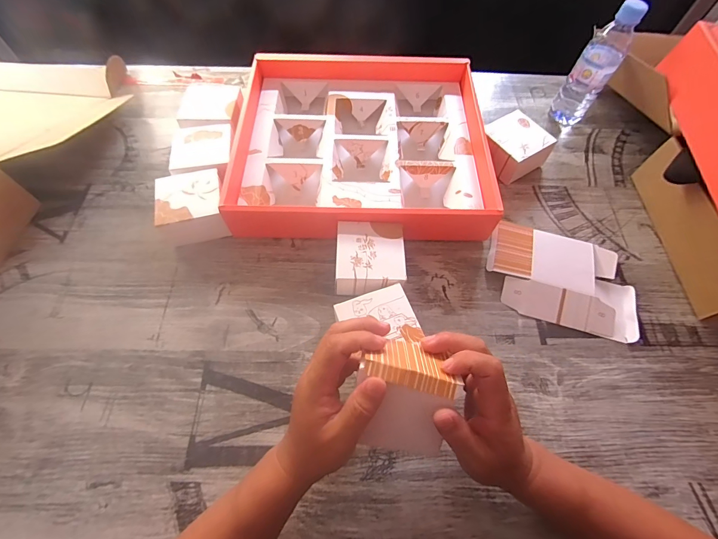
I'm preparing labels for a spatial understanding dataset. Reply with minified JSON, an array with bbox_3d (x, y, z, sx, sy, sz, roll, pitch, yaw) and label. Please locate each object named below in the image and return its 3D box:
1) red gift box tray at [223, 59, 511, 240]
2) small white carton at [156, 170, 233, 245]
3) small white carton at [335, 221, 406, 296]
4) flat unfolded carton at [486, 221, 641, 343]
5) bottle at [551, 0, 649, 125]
[{"bbox_3d":[0.002,-0.205,0.552,0.369,0.065,0.336,2,63,1],"label":"red gift box tray"},{"bbox_3d":[-0.237,-0.090,0.495,0.099,0.056,0.088,-10,64,-5],"label":"small white carton"},{"bbox_3d":[0.015,-0.011,0.461,0.085,0.054,0.089,2,63,-1],"label":"small white carton"},{"bbox_3d":[0.279,0.011,0.473,0.196,0.022,0.127,16,64,7],"label":"flat unfolded carton"},{"bbox_3d":[0.385,-0.328,0.566,0.060,0.181,0.057,34,68,15],"label":"bottle"}]

